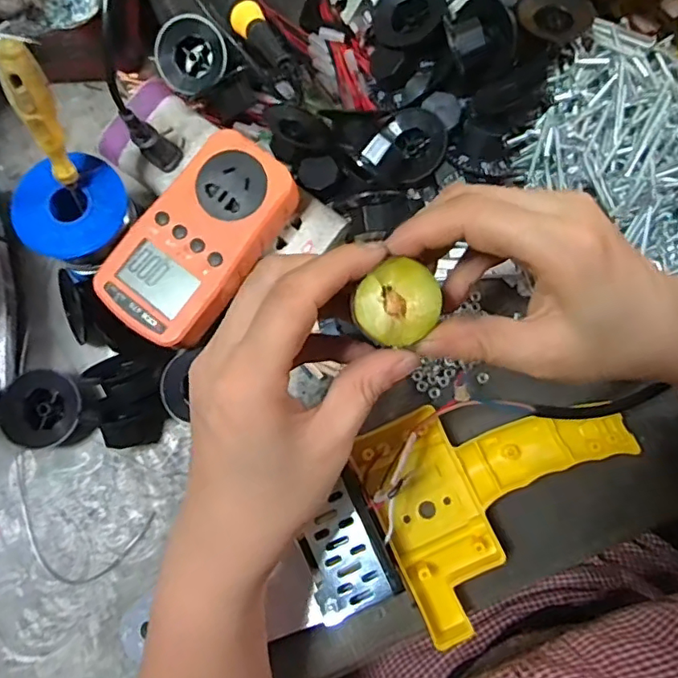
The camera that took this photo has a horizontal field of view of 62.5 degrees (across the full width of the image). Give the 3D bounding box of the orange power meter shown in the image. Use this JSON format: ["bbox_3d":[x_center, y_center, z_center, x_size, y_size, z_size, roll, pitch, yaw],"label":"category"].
[{"bbox_3d":[-0.085,-0.058,0.342,0.072,0.046,0.127,33,81,6],"label":"orange power meter"}]

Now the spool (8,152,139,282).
[{"bbox_3d":[-0.159,-0.075,0.347,0.063,0.043,0.061,0,79,0],"label":"spool"}]

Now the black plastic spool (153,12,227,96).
[{"bbox_3d":[-0.106,-0.203,0.402,0.049,0.023,0.049,-21,107,-7],"label":"black plastic spool"}]

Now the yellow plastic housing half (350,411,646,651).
[{"bbox_3d":[0.098,0.090,0.336,0.149,0.035,0.124,-24,80,-5],"label":"yellow plastic housing half"}]

